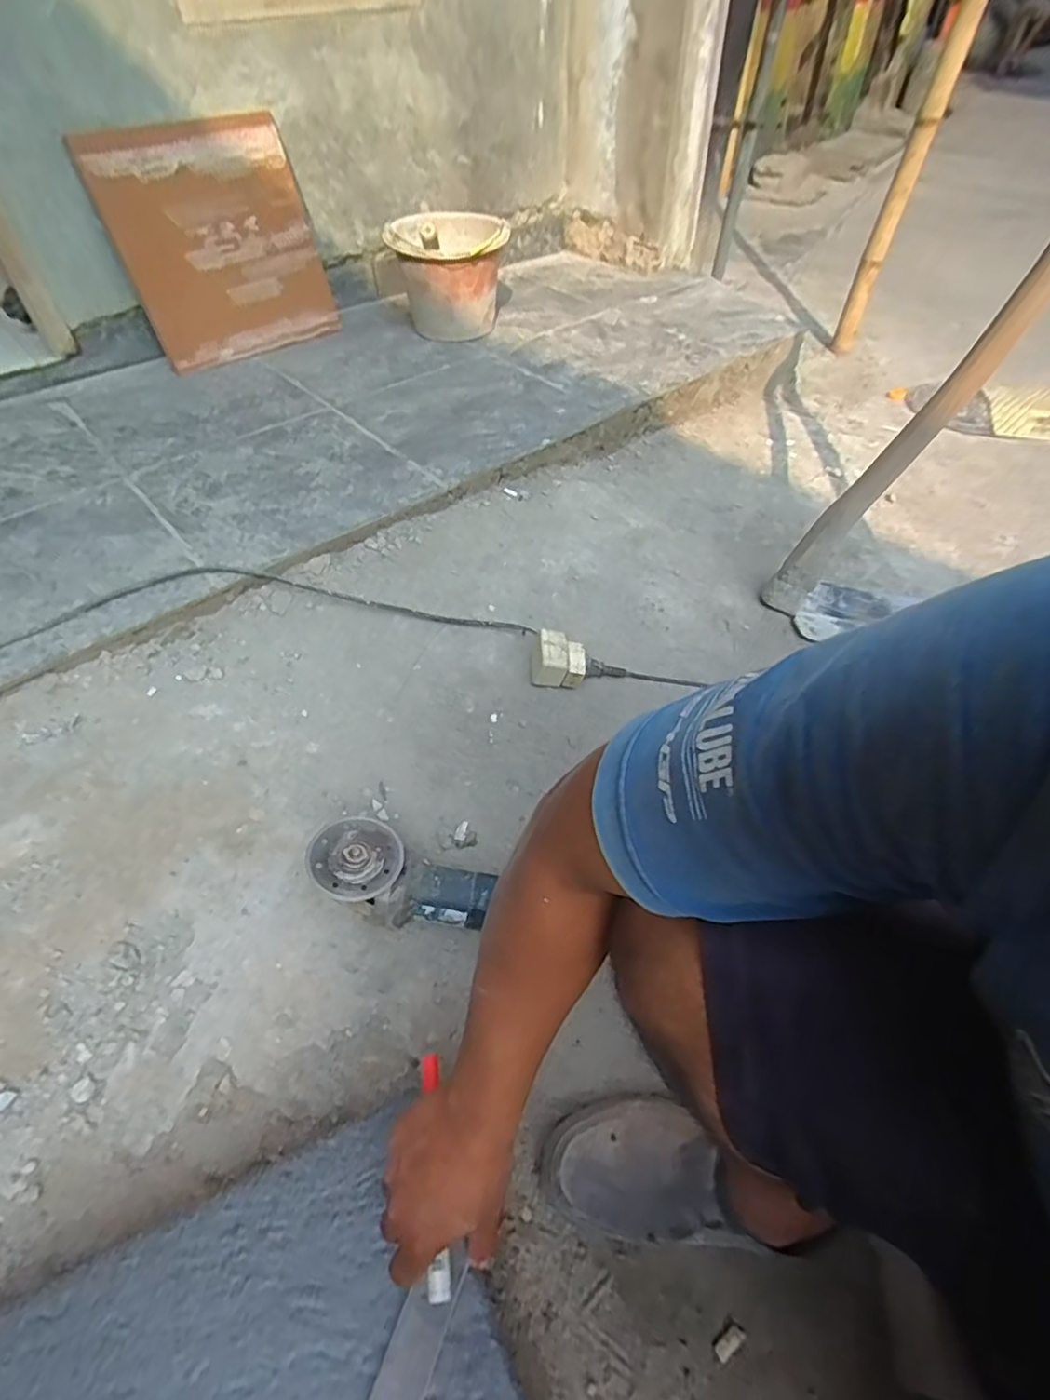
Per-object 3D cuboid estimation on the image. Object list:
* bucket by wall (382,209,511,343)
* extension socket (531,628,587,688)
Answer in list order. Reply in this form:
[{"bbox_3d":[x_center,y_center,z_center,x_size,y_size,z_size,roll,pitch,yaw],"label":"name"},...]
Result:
[{"bbox_3d":[-0.178,-0.996,1.490,0.265,0.227,0.282,6,54,-1],"label":"bucket by wall"},{"bbox_3d":[0.049,-0.058,0.890,0.076,0.056,0.064,12,55,2],"label":"extension socket"}]

